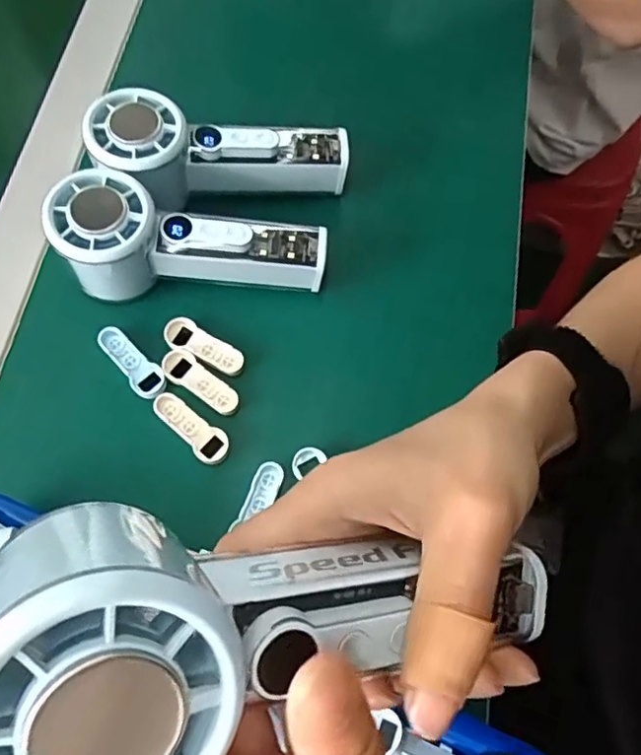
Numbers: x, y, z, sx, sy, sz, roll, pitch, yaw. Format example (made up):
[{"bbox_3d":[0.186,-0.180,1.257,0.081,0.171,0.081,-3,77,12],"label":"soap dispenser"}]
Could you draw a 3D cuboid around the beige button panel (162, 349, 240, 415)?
[{"bbox_3d":[-0.069,0.003,0.344,0.051,0.005,0.018,34,73,11],"label":"beige button panel"}]

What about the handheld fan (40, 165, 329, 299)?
[{"bbox_3d":[-0.072,-0.074,0.344,0.147,0.059,0.054,2,70,0],"label":"handheld fan"}]

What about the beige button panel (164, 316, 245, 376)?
[{"bbox_3d":[-0.068,-0.018,0.351,0.050,0.006,0.018,29,72,10],"label":"beige button panel"}]

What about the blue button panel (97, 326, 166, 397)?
[{"bbox_3d":[-0.110,-0.008,0.348,0.053,0.007,0.019,42,75,14],"label":"blue button panel"}]

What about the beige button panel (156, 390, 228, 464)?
[{"bbox_3d":[-0.073,0.028,0.335,0.049,0.005,0.019,34,73,11],"label":"beige button panel"}]

